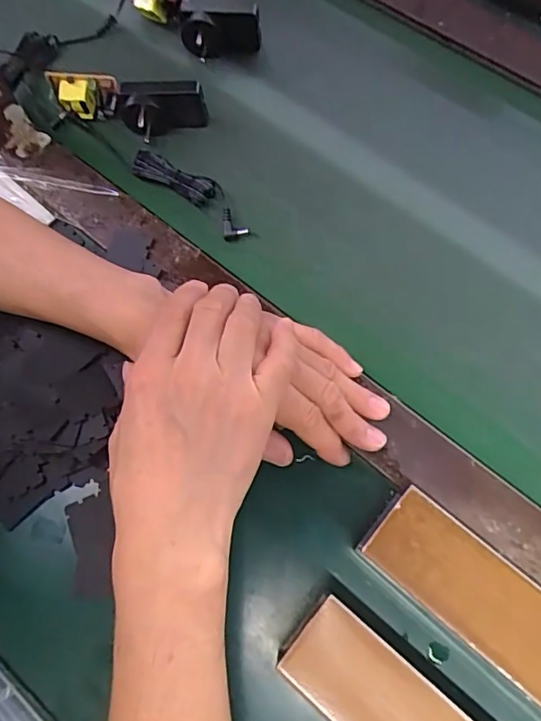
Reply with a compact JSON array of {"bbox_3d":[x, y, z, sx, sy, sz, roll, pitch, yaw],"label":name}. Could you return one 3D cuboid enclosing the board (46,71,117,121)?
[{"bbox_3d":[-0.164,-0.232,0.470,0.064,0.034,0.022,9,71,6],"label":"board"}]

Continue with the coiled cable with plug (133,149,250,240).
[{"bbox_3d":[-0.064,-0.142,0.446,0.116,0.015,0.028,37,75,14],"label":"coiled cable with plug"}]

